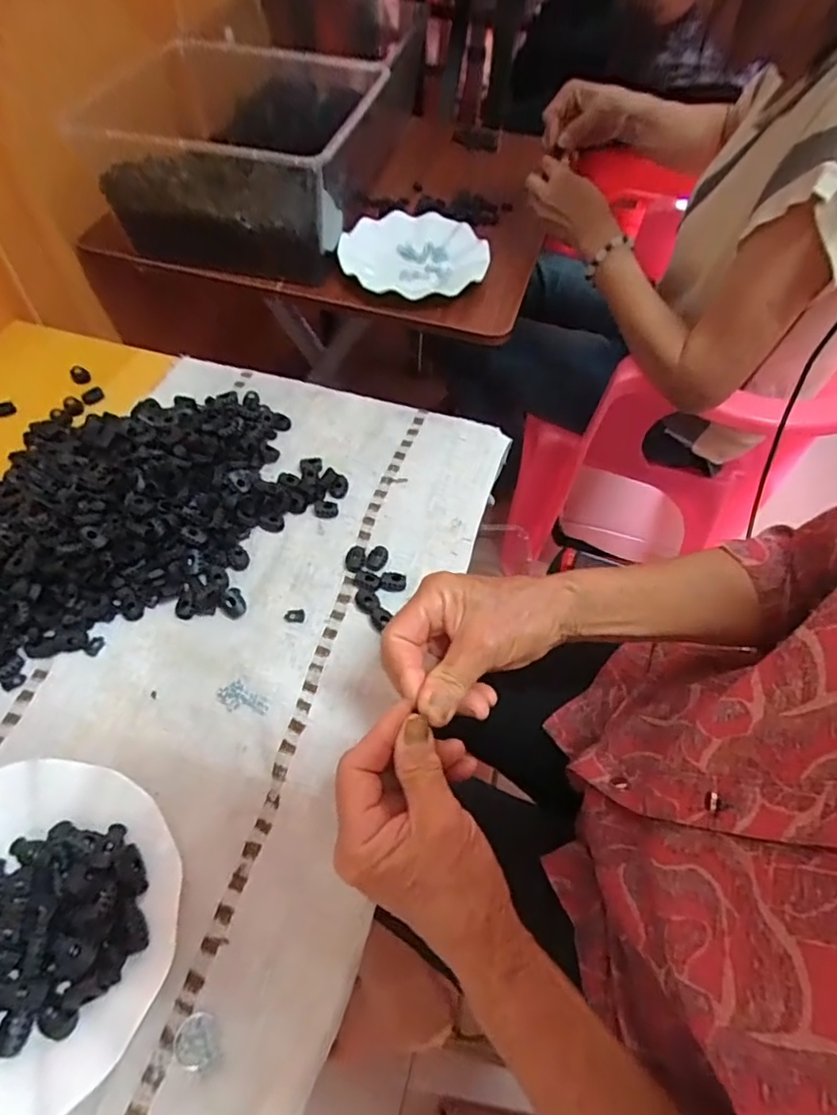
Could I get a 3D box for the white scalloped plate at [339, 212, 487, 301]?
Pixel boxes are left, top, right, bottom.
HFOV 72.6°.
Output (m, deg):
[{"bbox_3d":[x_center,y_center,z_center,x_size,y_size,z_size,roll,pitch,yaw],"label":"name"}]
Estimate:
[{"bbox_3d":[-0.005,-0.378,0.716,0.177,0.030,0.177,2,55,-3],"label":"white scalloped plate"}]

